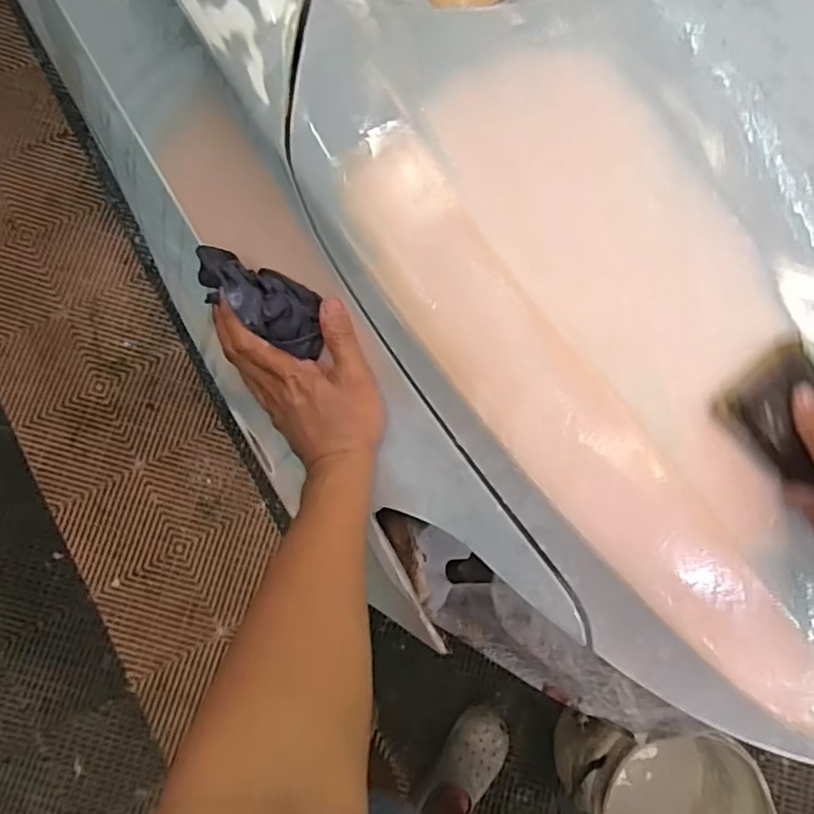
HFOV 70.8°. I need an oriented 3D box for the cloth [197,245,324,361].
[{"bbox_3d":[-0.116,-0.088,0.443,0.119,0.052,0.050,36,81,7],"label":"cloth"}]

